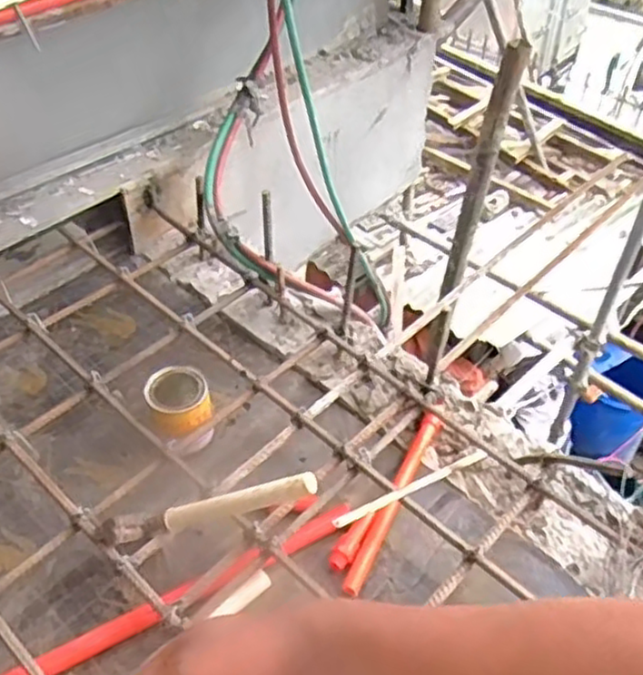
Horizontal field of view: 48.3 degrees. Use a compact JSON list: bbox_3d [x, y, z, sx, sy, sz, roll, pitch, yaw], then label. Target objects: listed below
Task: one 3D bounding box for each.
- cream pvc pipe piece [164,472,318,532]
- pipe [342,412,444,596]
[{"bbox_3d":[-0.096,0.191,0.835,0.199,0.030,0.021,-19,40,21],"label":"cream pvc pipe piece"},{"bbox_3d":[0.100,0.211,0.965,0.028,0.028,0.294,19,48,19],"label":"pipe"}]

